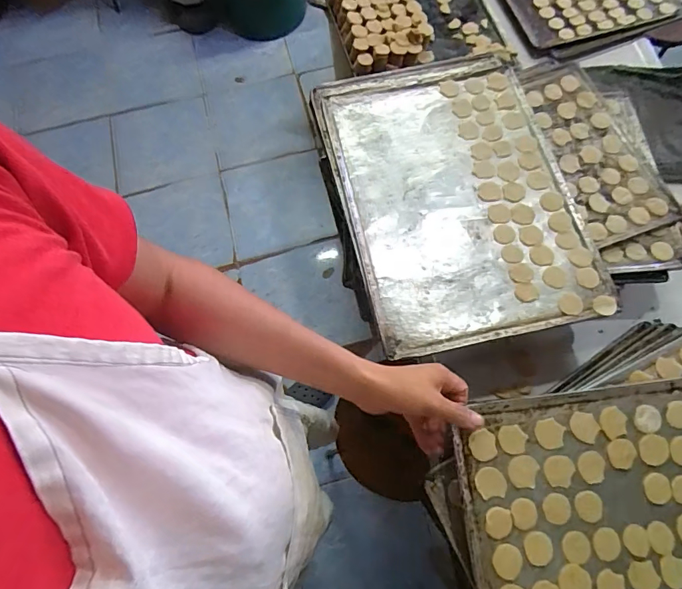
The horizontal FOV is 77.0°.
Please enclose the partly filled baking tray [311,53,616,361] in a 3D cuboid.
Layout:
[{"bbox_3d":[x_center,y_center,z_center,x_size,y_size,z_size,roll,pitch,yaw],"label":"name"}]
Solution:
[{"bbox_3d":[0.172,-0.163,0.658,0.337,0.016,0.476,-12,70,-4],"label":"partly filled baking tray"}]

